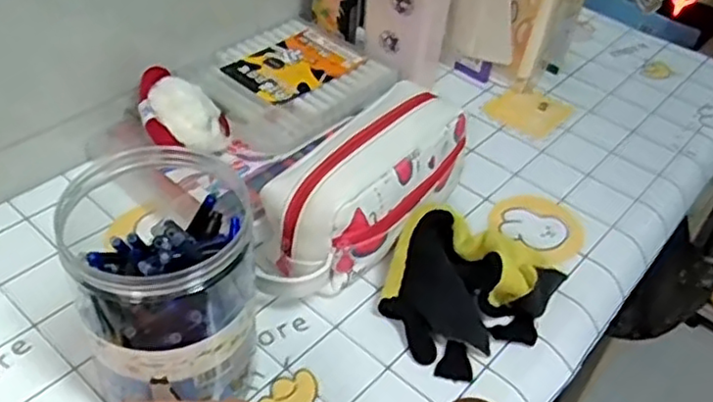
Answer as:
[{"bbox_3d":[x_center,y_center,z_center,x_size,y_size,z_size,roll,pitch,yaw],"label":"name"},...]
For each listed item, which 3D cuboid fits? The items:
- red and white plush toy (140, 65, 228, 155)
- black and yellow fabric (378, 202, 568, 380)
[{"bbox_3d":[-0.151,-0.077,0.551,0.099,0.033,0.049,34,52,29],"label":"red and white plush toy"},{"bbox_3d":[0.078,0.060,0.496,0.111,0.042,0.122,32,48,25],"label":"black and yellow fabric"}]

